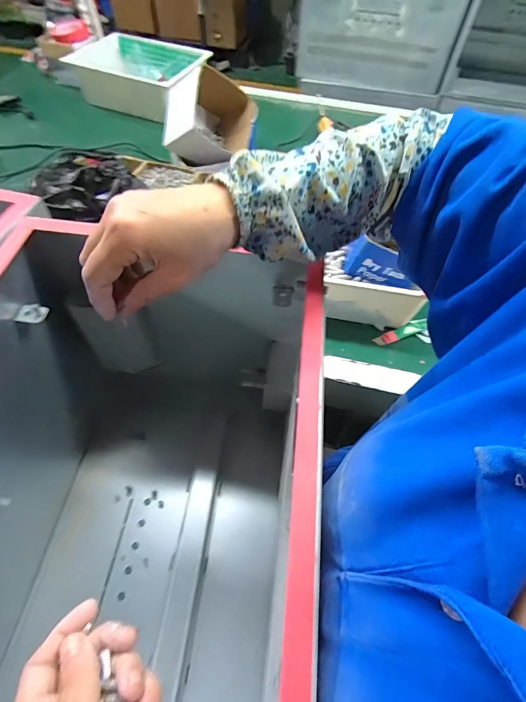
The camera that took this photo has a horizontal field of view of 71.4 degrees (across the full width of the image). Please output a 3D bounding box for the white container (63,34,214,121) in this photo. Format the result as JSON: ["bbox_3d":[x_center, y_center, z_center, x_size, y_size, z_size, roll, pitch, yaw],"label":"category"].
[{"bbox_3d":[-0.379,-0.844,1.131,0.355,0.133,0.264,16,56,8],"label":"white container"}]

